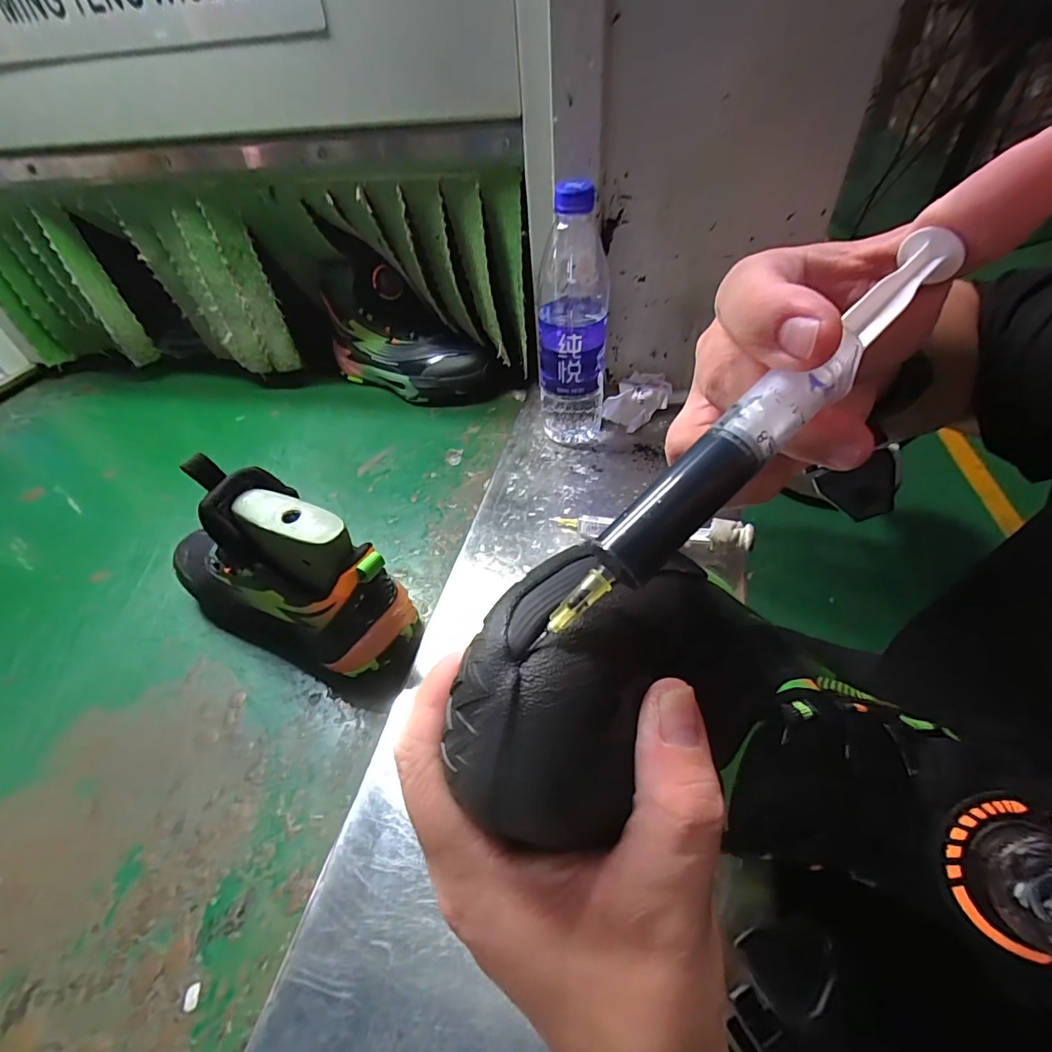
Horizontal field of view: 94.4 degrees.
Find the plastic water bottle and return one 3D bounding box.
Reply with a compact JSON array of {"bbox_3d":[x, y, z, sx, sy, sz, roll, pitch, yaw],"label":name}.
[{"bbox_3d":[0.042,-0.183,0.457,0.066,0.224,0.063,2,47,8],"label":"plastic water bottle"}]

